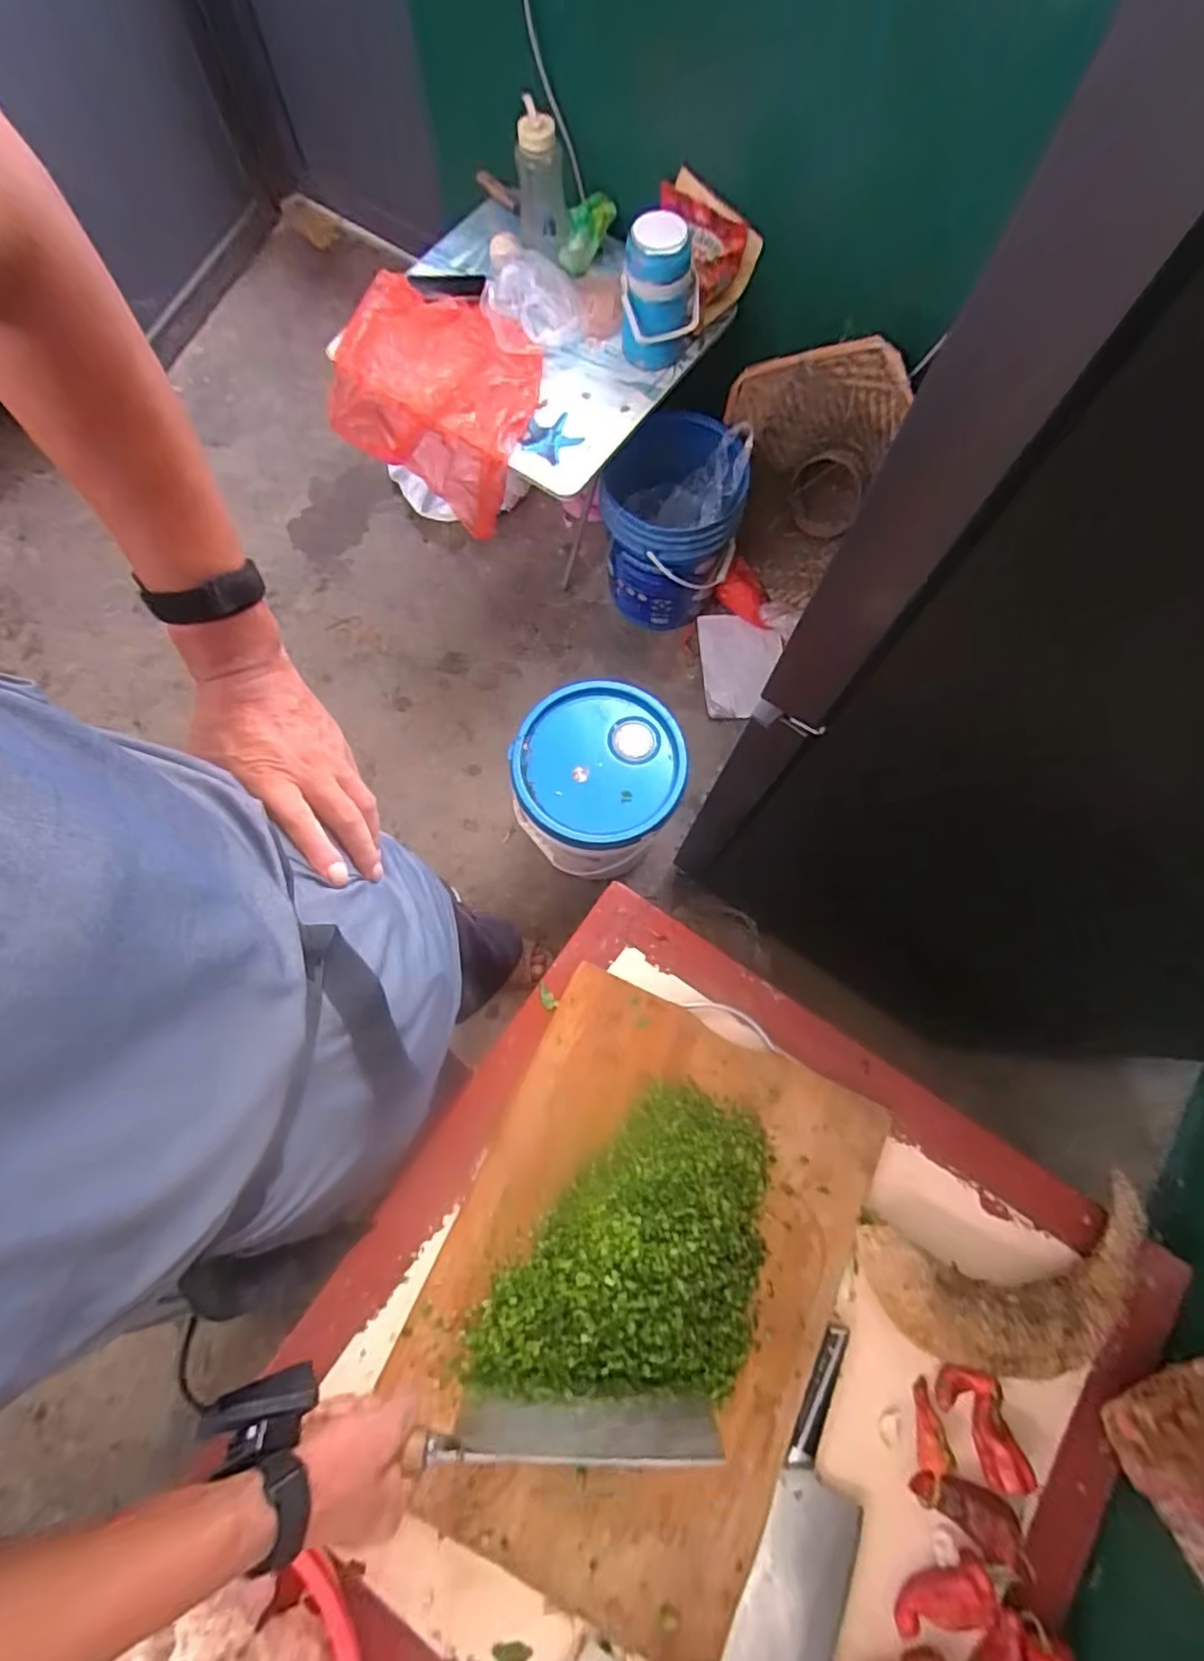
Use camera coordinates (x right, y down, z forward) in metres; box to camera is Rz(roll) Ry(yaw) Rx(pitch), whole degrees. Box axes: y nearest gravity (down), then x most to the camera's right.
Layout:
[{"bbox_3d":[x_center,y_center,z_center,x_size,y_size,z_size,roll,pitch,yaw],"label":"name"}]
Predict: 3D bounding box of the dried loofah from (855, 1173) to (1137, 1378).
[{"bbox_3d":[0.400,0.432,0.614,0.281,0.054,0.131,-9,73,-3],"label":"dried loofah"}]

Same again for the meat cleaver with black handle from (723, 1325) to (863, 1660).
[{"bbox_3d":[0.197,0.629,0.585,0.088,0.020,0.294,23,74,6],"label":"meat cleaver with black handle"}]

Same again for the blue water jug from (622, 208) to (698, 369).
[{"bbox_3d":[0.115,-1.054,1.278,0.151,0.195,0.162,5,73,1],"label":"blue water jug"}]

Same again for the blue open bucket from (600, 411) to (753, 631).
[{"bbox_3d":[0.160,-0.744,1.588,0.326,0.355,0.336,0,73,0],"label":"blue open bucket"}]

